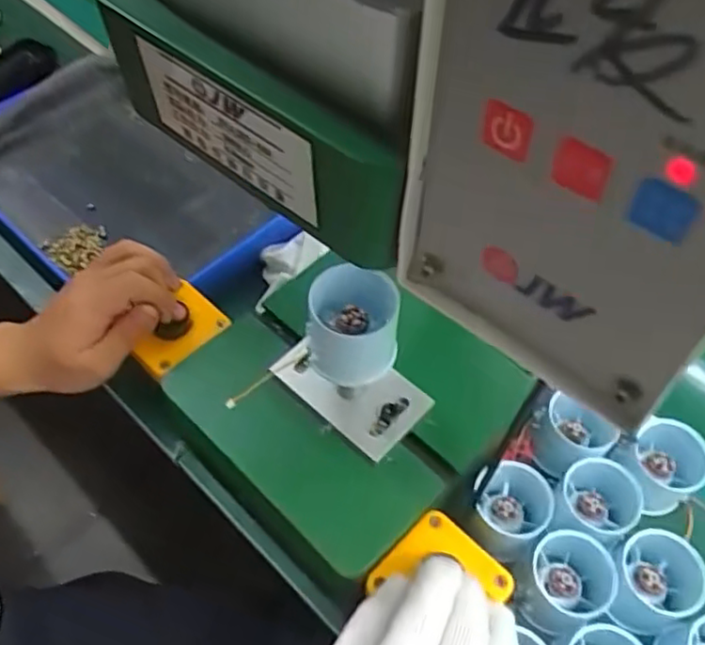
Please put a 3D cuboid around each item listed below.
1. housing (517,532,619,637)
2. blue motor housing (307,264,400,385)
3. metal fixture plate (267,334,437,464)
[{"bbox_3d":[0.136,0.164,0.420,0.060,0.041,0.052,-25,59,-19],"label":"housing"},{"bbox_3d":[0.000,0.003,0.385,0.051,0.054,0.050,1,55,-2],"label":"blue motor housing"},{"bbox_3d":[-0.001,0.043,0.444,0.097,0.013,0.058,36,61,21],"label":"metal fixture plate"}]

